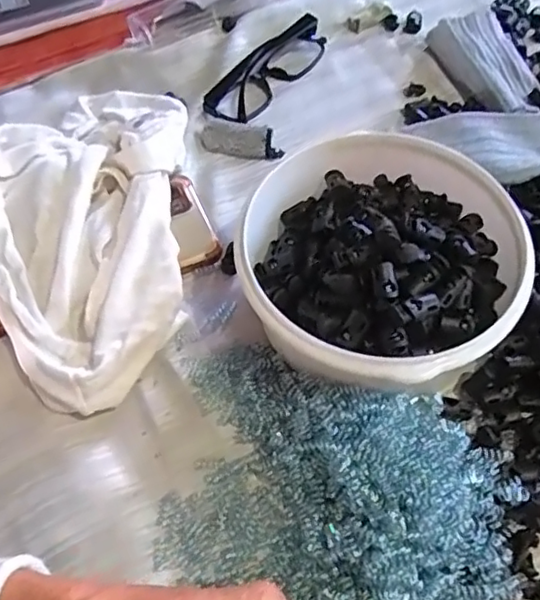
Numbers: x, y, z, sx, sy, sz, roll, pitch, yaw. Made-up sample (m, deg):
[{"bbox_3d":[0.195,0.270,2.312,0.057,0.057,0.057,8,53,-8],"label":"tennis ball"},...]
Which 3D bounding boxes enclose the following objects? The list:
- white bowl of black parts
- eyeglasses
[{"bbox_3d":[0.071,-0.019,0.368,0.154,0.079,0.155,-1,58,2],"label":"white bowl of black parts"},{"bbox_3d":[0.001,-0.193,0.498,0.033,0.022,0.129,32,65,20],"label":"eyeglasses"}]

